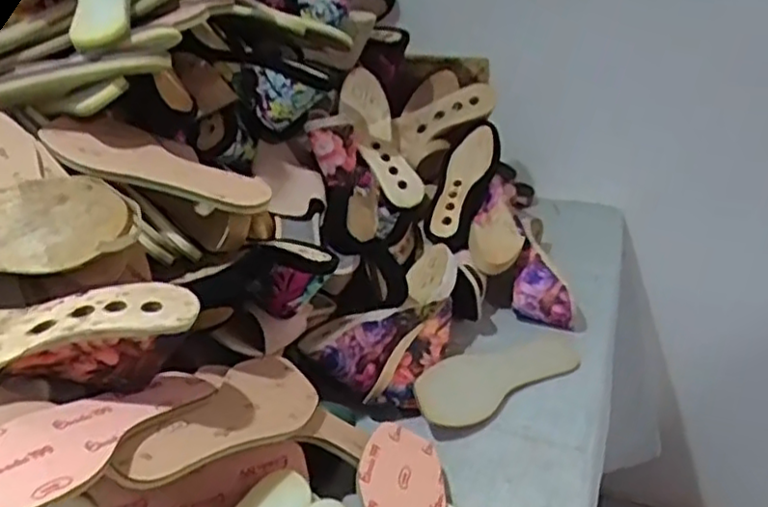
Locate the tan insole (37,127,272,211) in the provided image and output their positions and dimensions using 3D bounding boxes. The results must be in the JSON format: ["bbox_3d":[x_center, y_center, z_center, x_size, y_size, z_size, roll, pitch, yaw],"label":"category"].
[{"bbox_3d":[-0.216,-0.082,0.642,0.229,0.015,0.049,14,52,10],"label":"tan insole"}]

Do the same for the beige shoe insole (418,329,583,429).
[{"bbox_3d":[0.142,0.141,0.821,0.246,0.018,0.078,-17,57,-36],"label":"beige shoe insole"}]

